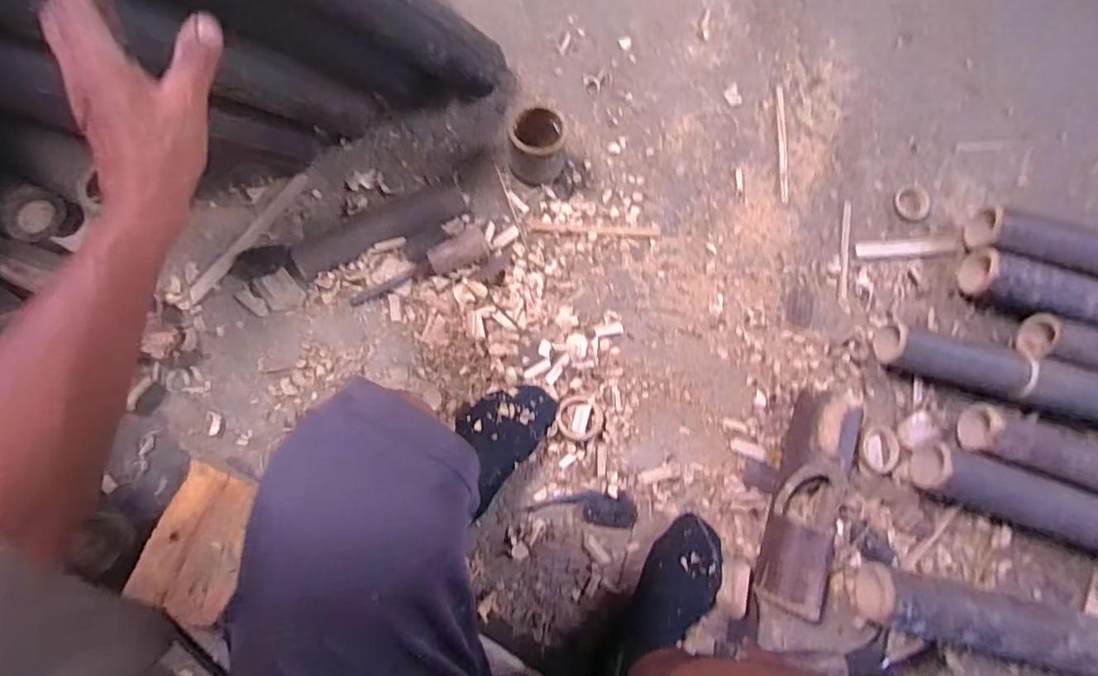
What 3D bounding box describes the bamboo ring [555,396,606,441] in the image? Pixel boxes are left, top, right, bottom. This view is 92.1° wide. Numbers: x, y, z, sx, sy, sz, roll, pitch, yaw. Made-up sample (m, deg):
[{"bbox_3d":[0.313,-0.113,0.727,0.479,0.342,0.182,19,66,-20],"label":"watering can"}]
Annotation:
[{"bbox_3d":[0.043,0.109,0.722,0.065,0.013,0.059,22,81,0],"label":"bamboo ring"}]

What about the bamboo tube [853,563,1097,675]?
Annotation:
[{"bbox_3d":[1.110,0.488,0.680,1.444,0.083,0.073,14,80,-1],"label":"bamboo tube"}]

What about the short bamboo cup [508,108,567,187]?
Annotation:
[{"bbox_3d":[-0.013,-0.266,0.750,0.083,0.091,0.073,-8,82,-5],"label":"short bamboo cup"}]

